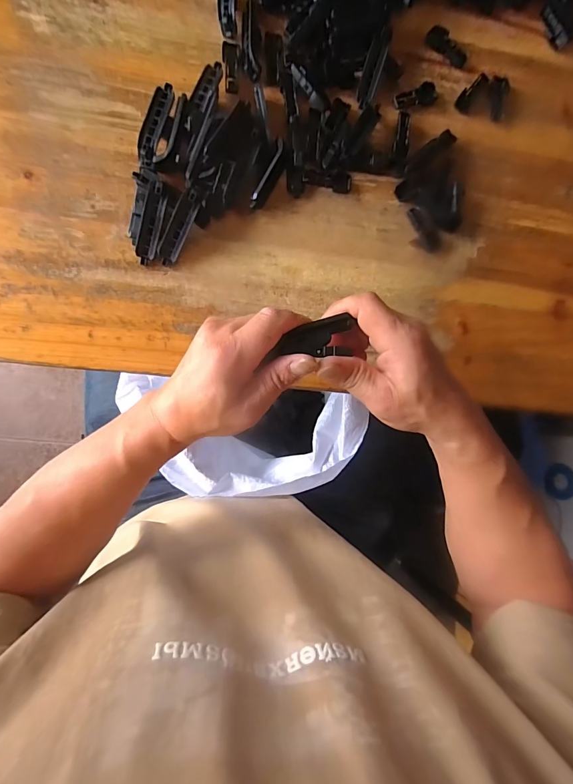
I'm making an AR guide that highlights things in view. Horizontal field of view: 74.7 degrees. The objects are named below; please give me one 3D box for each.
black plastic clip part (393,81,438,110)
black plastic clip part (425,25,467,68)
[{"bbox_3d":[0.142,-0.320,0.408,0.055,0.008,0.019,-28,92,-9],"label":"black plastic clip part"},{"bbox_3d":[0.180,-0.384,0.416,0.052,0.013,0.017,31,83,-7],"label":"black plastic clip part"}]

